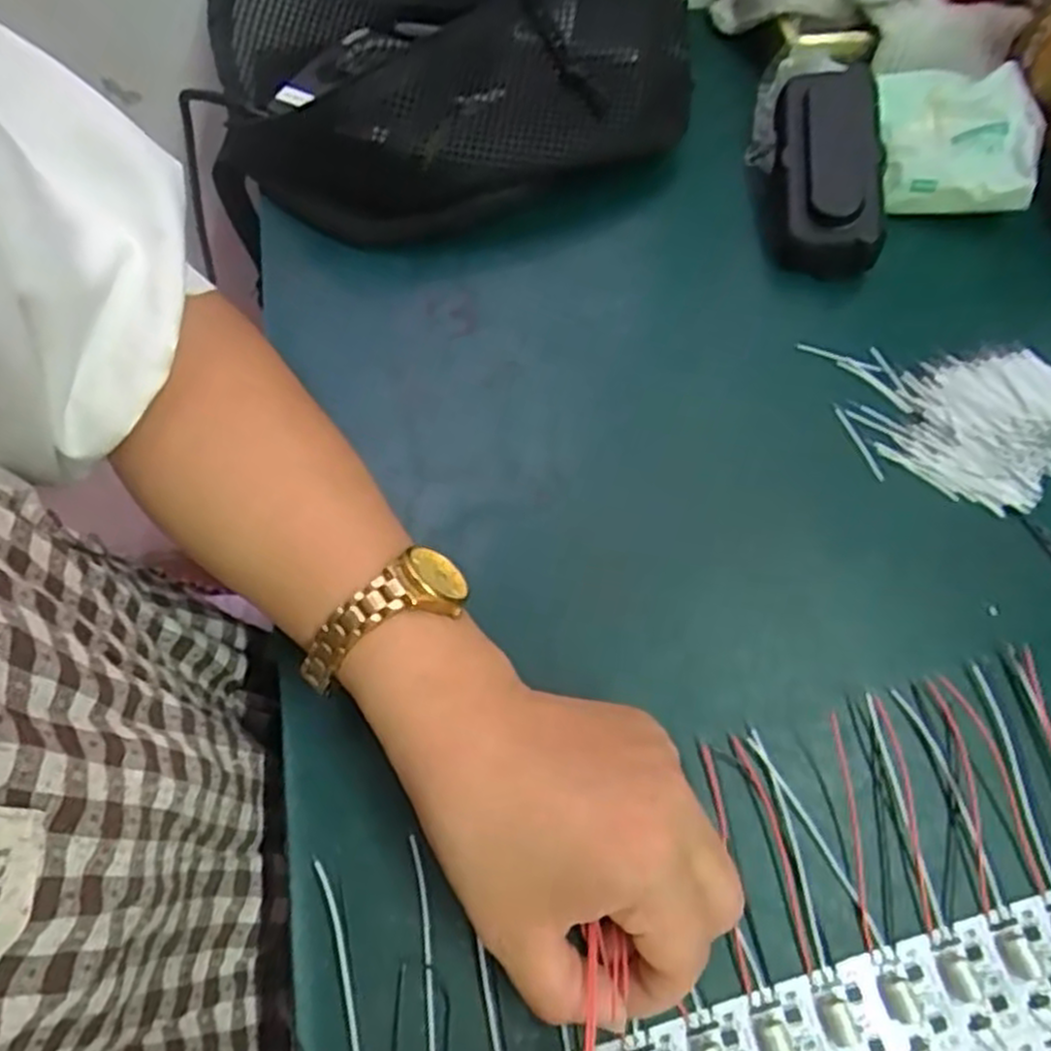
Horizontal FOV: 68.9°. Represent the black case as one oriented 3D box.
[{"bbox_3d":[0.149,-0.177,0.381,0.049,0.050,0.112,2,65,0],"label":"black case"}]

